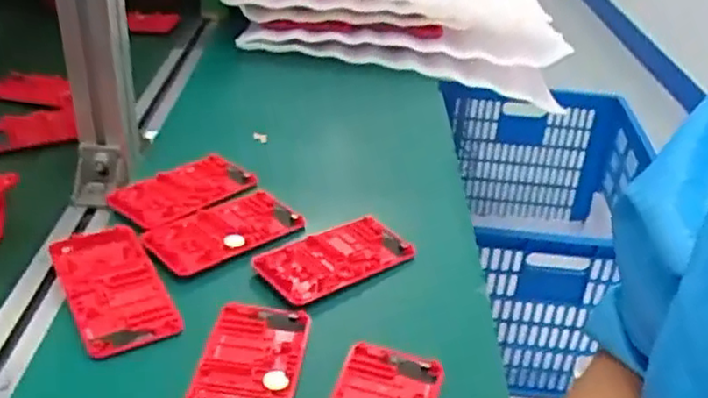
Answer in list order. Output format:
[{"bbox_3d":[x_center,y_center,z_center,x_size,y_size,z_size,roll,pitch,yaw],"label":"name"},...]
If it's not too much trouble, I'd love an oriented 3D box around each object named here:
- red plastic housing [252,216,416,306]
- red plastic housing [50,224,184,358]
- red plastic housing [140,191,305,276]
[{"bbox_3d":[-0.014,0.044,0.540,0.118,0.013,0.063,-20,39,-32],"label":"red plastic housing"},{"bbox_3d":[-0.167,0.059,0.486,0.061,0.013,0.115,-15,37,-28],"label":"red plastic housing"},{"bbox_3d":[-0.106,0.024,0.559,0.063,0.015,0.119,30,40,35],"label":"red plastic housing"}]

